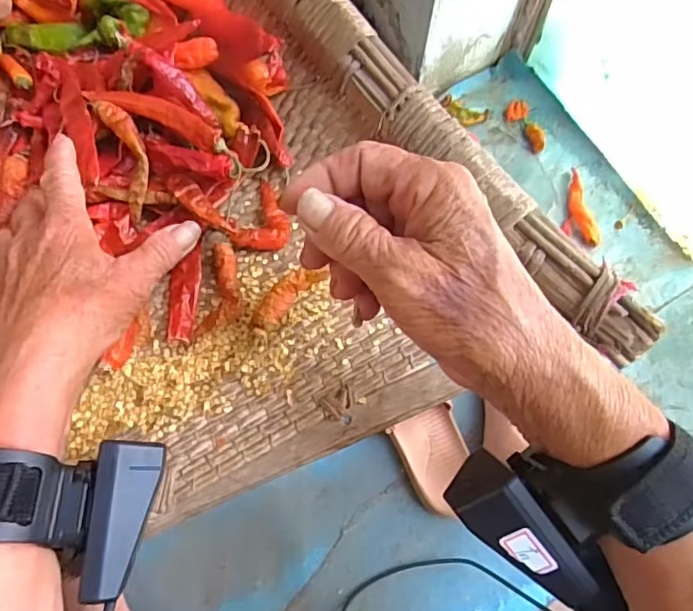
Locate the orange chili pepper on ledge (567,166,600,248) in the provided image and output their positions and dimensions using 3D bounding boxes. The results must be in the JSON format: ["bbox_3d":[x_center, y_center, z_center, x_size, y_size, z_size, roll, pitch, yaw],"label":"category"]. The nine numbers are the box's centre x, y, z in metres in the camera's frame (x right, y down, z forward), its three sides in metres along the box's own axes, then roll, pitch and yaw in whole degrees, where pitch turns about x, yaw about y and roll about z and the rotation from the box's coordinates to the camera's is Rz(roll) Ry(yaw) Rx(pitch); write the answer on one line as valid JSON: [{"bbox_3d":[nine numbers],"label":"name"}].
[{"bbox_3d":[0.363,-0.155,0.841,0.031,0.024,0.139,-5,69,-3],"label":"orange chili pepper on ledge"}]

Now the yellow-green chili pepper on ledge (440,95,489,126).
[{"bbox_3d":[0.194,-0.323,0.894,0.079,0.021,0.047,23,70,7],"label":"yellow-green chili pepper on ledge"}]

